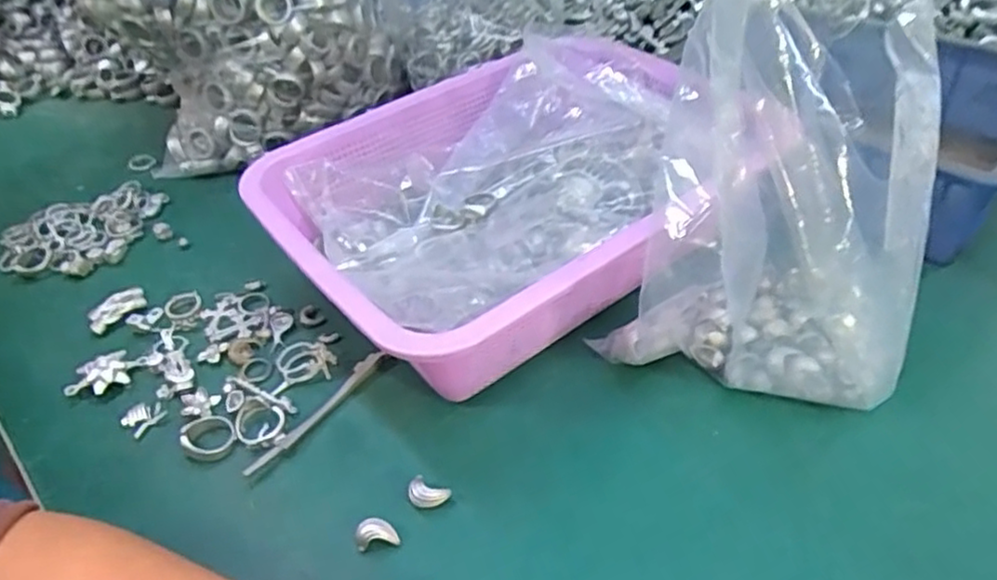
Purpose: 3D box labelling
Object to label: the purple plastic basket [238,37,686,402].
[{"bbox_3d":[0.011,-0.060,0.439,0.291,0.080,0.222,-32,49,-25],"label":"purple plastic basket"}]

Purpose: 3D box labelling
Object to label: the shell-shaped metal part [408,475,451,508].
[{"bbox_3d":[-0.034,0.100,0.330,0.019,0.010,0.012,13,46,21],"label":"shell-shaped metal part"}]

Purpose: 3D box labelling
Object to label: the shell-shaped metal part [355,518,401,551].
[{"bbox_3d":[-0.057,0.114,0.317,0.019,0.015,0.009,-9,42,-1],"label":"shell-shaped metal part"}]

